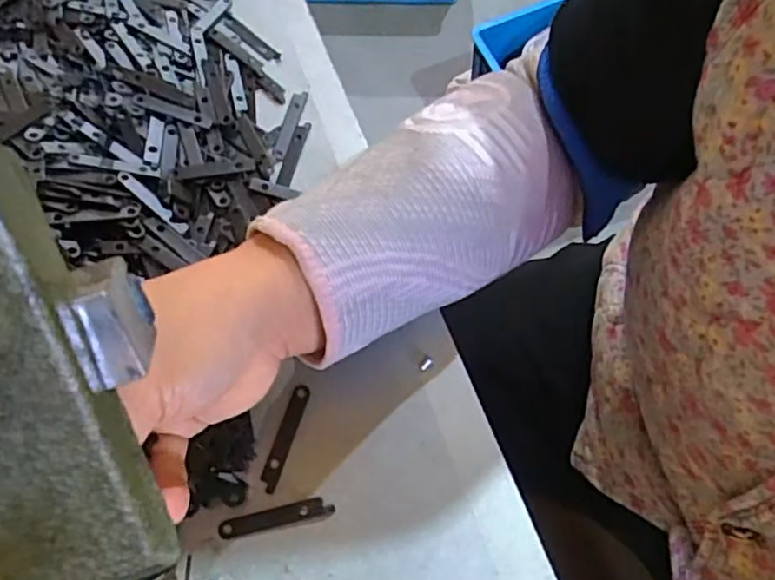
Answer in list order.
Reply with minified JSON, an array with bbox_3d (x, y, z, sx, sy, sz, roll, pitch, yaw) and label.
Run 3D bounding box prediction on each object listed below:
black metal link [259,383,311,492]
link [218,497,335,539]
[{"bbox_3d":[-0.051,0.073,0.316,0.009,0.004,0.053,17,64,5],"label":"black metal link"},{"bbox_3d":[-0.053,0.108,0.299,0.053,0.004,0.010,-10,65,-8],"label":"link"}]

